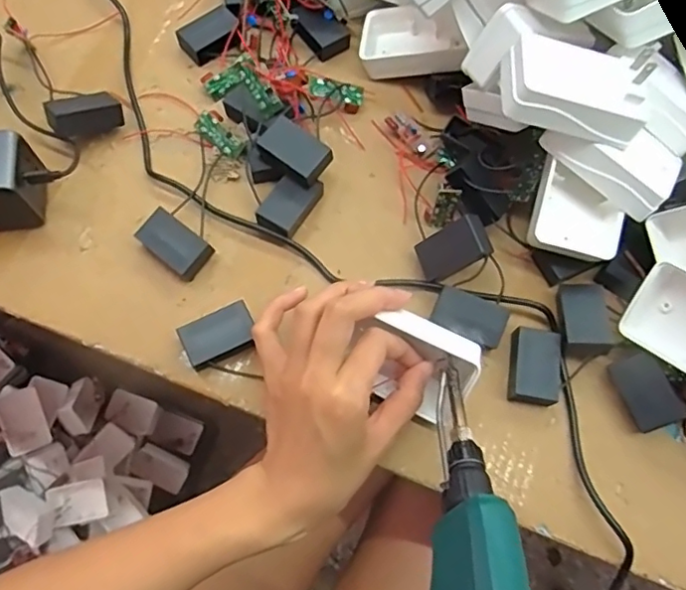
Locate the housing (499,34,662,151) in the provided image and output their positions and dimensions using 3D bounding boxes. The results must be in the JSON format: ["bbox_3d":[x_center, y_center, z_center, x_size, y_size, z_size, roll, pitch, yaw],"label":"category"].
[{"bbox_3d":[0.144,-0.130,0.364,0.088,0.037,0.056,8,73,2],"label":"housing"}]

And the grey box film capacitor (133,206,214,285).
[{"bbox_3d":[-0.120,-0.035,0.412,0.048,0.021,0.030,38,76,10],"label":"grey box film capacitor"}]

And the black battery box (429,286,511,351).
[{"bbox_3d":[0.087,0.017,0.402,0.049,0.021,0.029,22,74,6],"label":"black battery box"}]

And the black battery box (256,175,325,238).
[{"bbox_3d":[-0.040,-0.067,0.428,0.029,0.018,0.050,33,76,9],"label":"black battery box"}]

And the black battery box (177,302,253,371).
[{"bbox_3d":[-0.082,0.029,0.388,0.047,0.018,0.032,-26,75,-8],"label":"black battery box"}]

